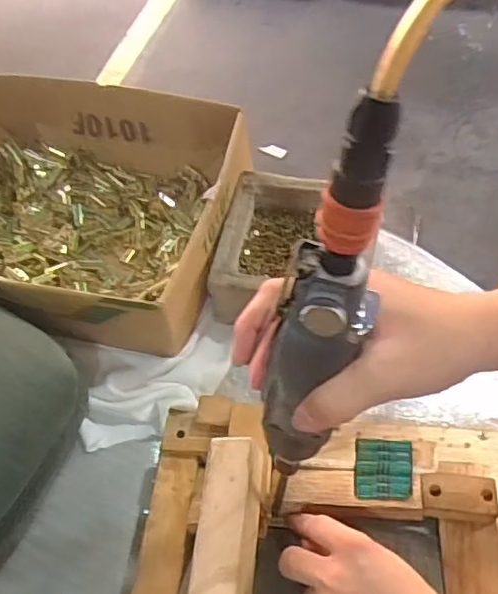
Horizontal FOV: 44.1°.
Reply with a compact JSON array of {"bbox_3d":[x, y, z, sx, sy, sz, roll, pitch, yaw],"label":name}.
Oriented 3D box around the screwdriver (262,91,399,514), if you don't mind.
[{"bbox_3d":[0.039,0.020,0.341,0.041,0.274,0.039,32,45,24],"label":"screwdriver"}]

